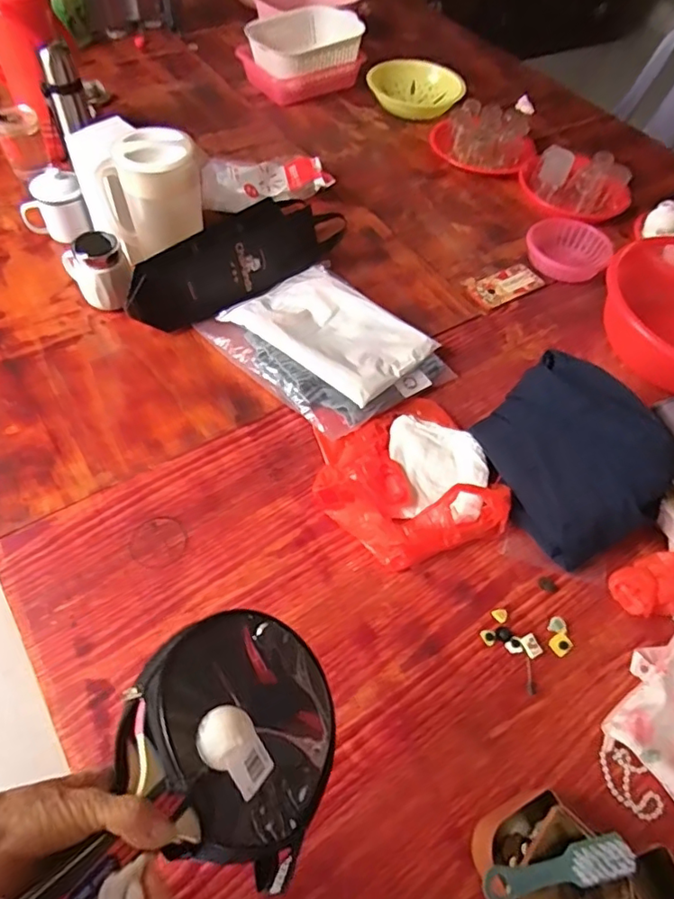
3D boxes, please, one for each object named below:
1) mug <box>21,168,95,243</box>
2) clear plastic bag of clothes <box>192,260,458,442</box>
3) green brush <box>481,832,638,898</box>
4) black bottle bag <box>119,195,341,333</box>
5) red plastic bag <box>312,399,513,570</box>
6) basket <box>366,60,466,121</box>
[{"bbox_3d":[-0.523,-0.444,1.030,0.109,0.110,0.086,-23,63,-18],"label":"mug"},{"bbox_3d":[-0.025,-0.188,0.938,0.285,0.050,0.356,-32,62,-27],"label":"clear plastic bag of clothes"},{"bbox_3d":[0.206,0.389,0.517,0.146,0.018,0.032,-6,57,-9],"label":"green brush"},{"bbox_3d":[-0.174,-0.327,0.991,0.125,0.120,0.415,40,63,19],"label":"black bottle bag"},{"bbox_3d":[0.093,0.035,0.804,0.258,0.059,0.248,-16,61,-14],"label":"red plastic bag"},{"bbox_3d":[0.210,-0.987,1.531,0.264,0.069,0.192,25,58,11],"label":"basket"}]

